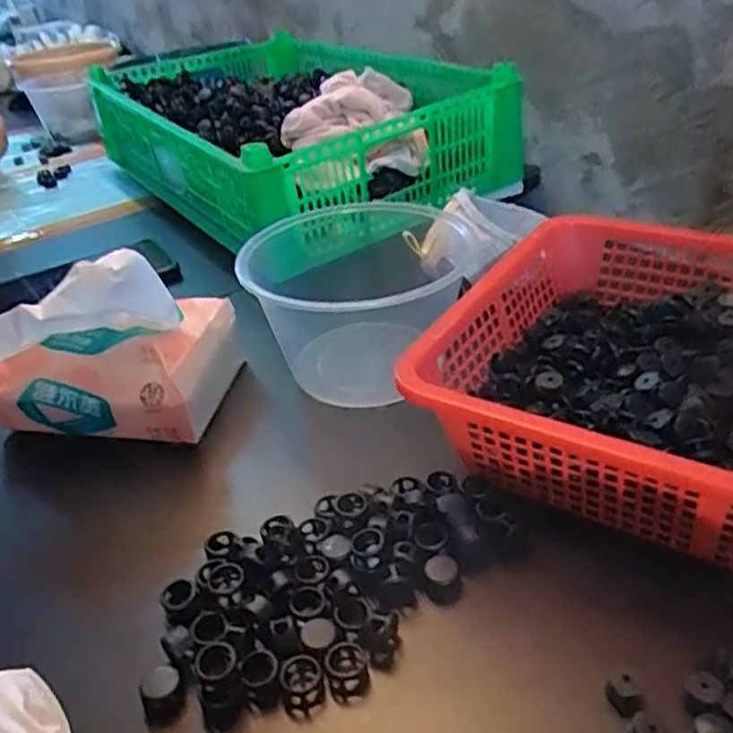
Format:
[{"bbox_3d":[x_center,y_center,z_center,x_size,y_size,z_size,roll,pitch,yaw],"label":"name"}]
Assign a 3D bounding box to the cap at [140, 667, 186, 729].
[{"bbox_3d":[-0.082,0.133,0.285,0.018,0.015,0.015,-25,38,-24],"label":"cap"}]

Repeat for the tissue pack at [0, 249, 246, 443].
[{"bbox_3d":[-0.163,-0.019,0.434,0.139,0.100,0.091,-4,34,5],"label":"tissue pack"}]

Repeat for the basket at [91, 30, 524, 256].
[{"bbox_3d":[-0.094,-0.269,0.786,0.301,0.106,0.460,-25,38,-26],"label":"basket"}]

